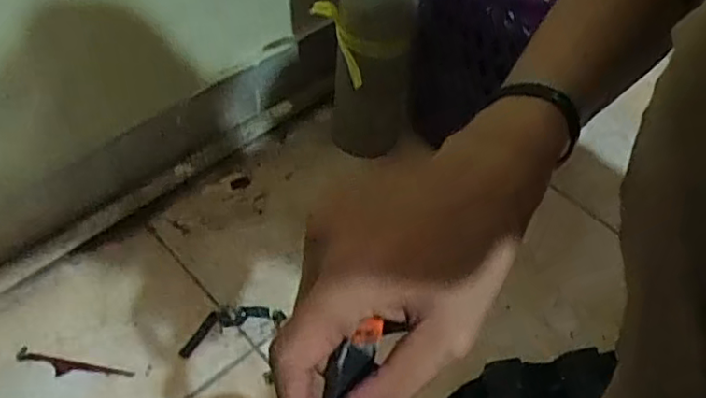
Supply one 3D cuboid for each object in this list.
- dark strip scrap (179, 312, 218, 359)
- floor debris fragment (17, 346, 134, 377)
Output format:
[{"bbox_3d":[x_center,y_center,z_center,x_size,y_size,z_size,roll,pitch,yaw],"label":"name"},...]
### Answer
[{"bbox_3d":[-0.146,0.129,0.593,0.011,0.004,0.050,32,67,22],"label":"dark strip scrap"},{"bbox_3d":[-0.256,0.153,0.567,0.109,0.005,0.020,12,51,5],"label":"floor debris fragment"}]

